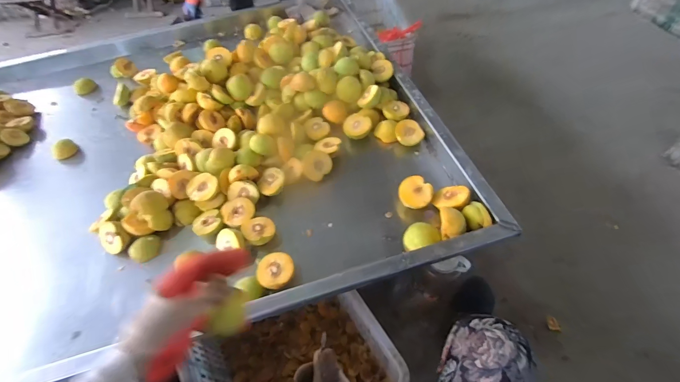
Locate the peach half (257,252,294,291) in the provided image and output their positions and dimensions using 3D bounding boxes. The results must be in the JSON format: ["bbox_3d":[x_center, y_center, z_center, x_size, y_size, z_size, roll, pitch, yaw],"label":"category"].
[{"bbox_3d":[-0.108,0.139,0.550,0.060,0.035,0.055,-3,52,3],"label":"peach half"}]

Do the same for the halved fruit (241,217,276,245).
[{"bbox_3d":[-0.149,0.078,0.602,0.057,0.035,0.059,-3,52,3],"label":"halved fruit"}]

